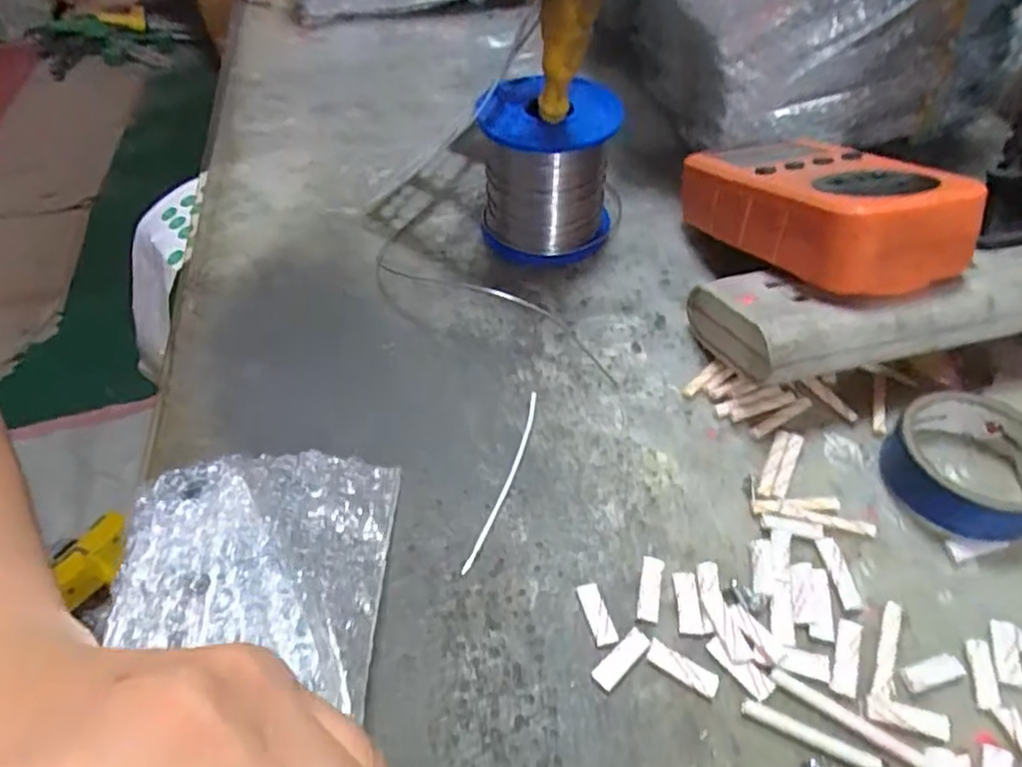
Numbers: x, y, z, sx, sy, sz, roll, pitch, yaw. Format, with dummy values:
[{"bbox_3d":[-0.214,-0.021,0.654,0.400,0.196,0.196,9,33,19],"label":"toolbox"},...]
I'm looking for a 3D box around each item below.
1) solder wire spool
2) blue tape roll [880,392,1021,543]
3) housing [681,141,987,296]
[{"bbox_3d":[0.018,-0.104,0.323,0.062,0.069,0.062,-1,49,1],"label":"solder wire spool"},{"bbox_3d":[0.162,0.028,0.234,0.047,0.021,0.048,-1,49,1],"label":"blue tape roll"},{"bbox_3d":[0.127,-0.078,0.284,0.061,0.037,0.132,-18,32,-14],"label":"housing"}]

